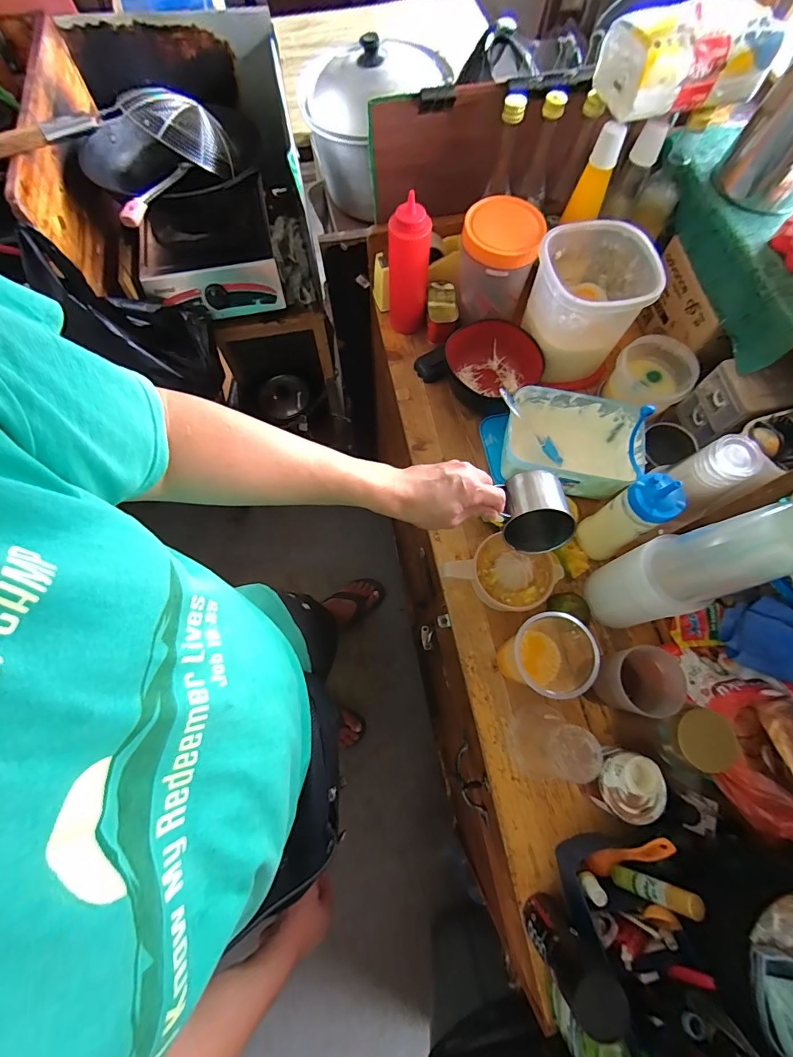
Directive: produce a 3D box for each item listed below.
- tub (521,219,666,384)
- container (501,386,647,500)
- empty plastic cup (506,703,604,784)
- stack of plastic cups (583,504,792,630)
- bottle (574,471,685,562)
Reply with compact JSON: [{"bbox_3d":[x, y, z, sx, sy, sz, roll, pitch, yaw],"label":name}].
[{"bbox_3d":[0.299,-0.358,0.686,0.168,0.163,0.165,1,70,1],"label":"tub"},{"bbox_3d":[0.271,-0.128,0.665,0.197,0.081,0.142,13,71,5],"label":"container"},{"bbox_3d":[0.185,0.265,0.511,0.073,0.128,0.087,-5,70,-1],"label":"empty plastic cup"},{"bbox_3d":[0.322,0.052,0.487,0.084,0.296,0.083,26,73,10],"label":"stack of plastic cups"},{"bbox_3d":[0.310,-0.015,0.572,0.064,0.169,0.065,-32,73,-10],"label":"bottle"}]

